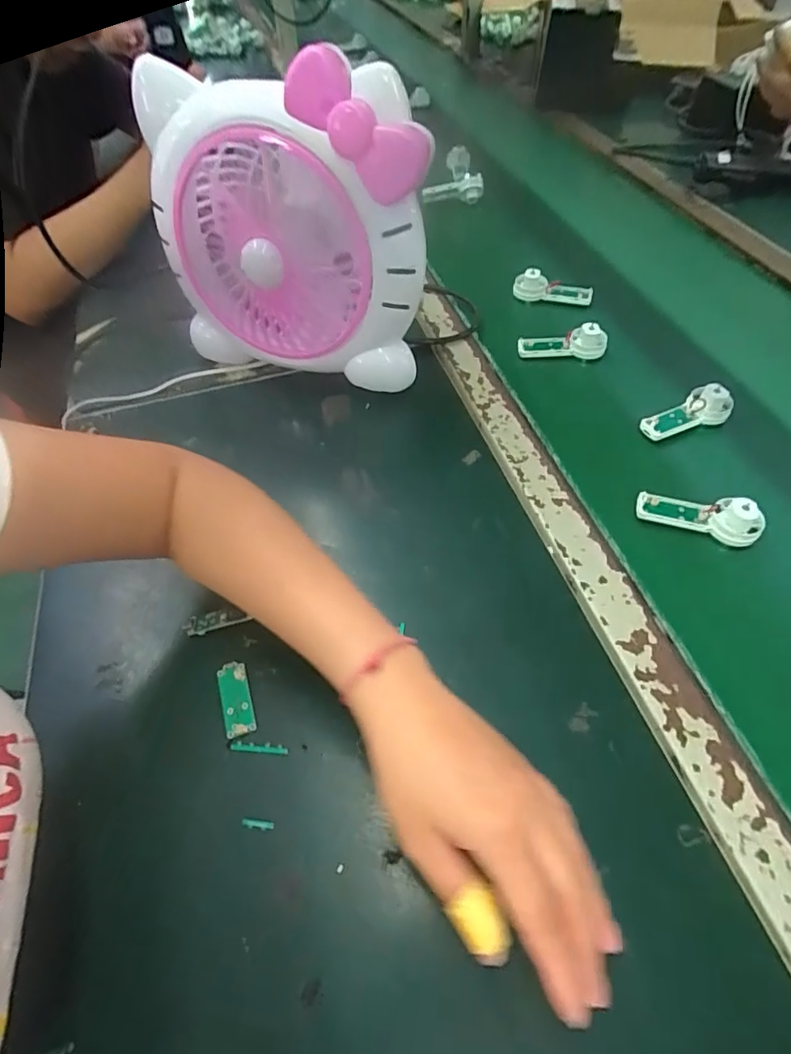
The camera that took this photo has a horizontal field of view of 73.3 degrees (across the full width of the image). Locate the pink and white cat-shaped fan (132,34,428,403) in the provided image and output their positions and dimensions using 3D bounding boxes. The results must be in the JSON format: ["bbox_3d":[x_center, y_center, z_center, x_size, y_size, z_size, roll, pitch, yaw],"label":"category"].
[{"bbox_3d":[-0.094,-0.254,0.492,0.249,0.260,0.100,14,55,14],"label":"pink and white cat-shaped fan"}]

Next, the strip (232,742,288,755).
[{"bbox_3d":[-0.088,0.142,0.343,0.037,0.004,0.006,2,53,6],"label":"strip"}]

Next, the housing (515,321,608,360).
[{"bbox_3d":[0.184,-0.204,0.583,0.092,0.031,0.020,3,53,6],"label":"housing"}]

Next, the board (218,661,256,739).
[{"bbox_3d":[-0.108,0.117,0.362,0.020,0.007,0.049,-17,53,-9],"label":"board"}]

